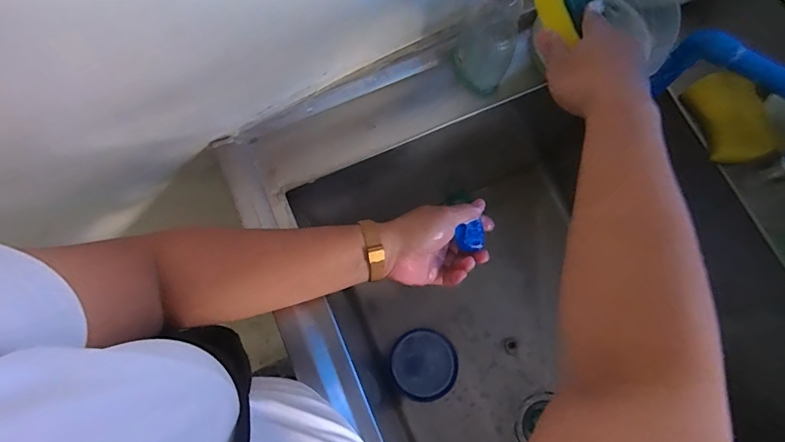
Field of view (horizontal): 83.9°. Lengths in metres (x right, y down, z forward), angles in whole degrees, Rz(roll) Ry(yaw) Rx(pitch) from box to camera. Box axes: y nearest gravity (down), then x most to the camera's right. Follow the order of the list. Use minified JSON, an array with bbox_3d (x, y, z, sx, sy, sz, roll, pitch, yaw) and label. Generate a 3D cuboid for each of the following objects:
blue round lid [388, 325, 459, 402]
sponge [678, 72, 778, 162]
[{"bbox_3d":[0.057,0.258,0.786,0.117,0.016,0.119,0,76,1],"label":"blue round lid"},{"bbox_3d":[0.372,-0.117,0.481,0.061,0.028,0.103,-15,77,-3],"label":"sponge"}]

